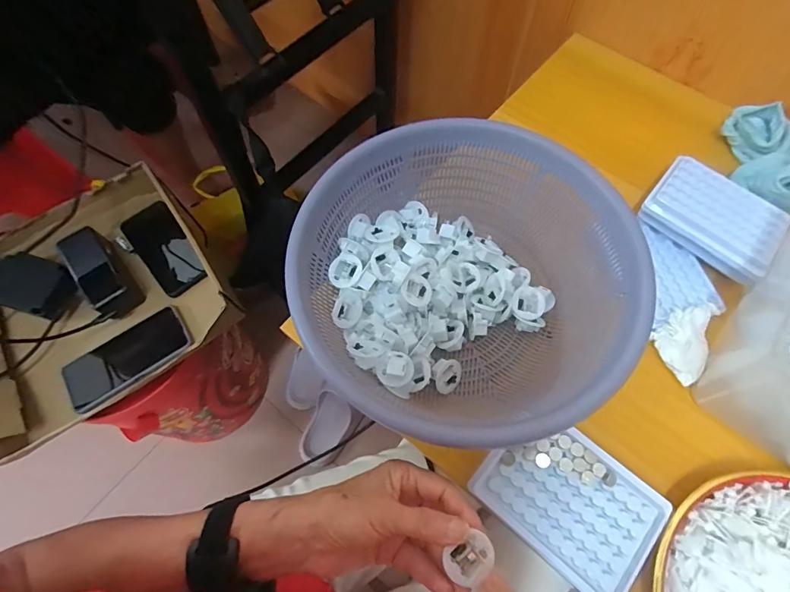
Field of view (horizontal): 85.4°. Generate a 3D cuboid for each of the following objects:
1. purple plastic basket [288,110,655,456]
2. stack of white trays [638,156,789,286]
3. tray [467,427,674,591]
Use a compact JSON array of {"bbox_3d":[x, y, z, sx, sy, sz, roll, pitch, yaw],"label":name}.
[{"bbox_3d":[0.057,-0.009,0.391,0.269,0.115,0.276,-1,67,1],"label":"purple plastic basket"},{"bbox_3d":[0.338,-0.084,0.454,0.128,0.032,0.097,38,73,16],"label":"stack of white trays"},{"bbox_3d":[0.142,0.165,0.351,0.135,0.016,0.097,38,73,16],"label":"tray"}]

